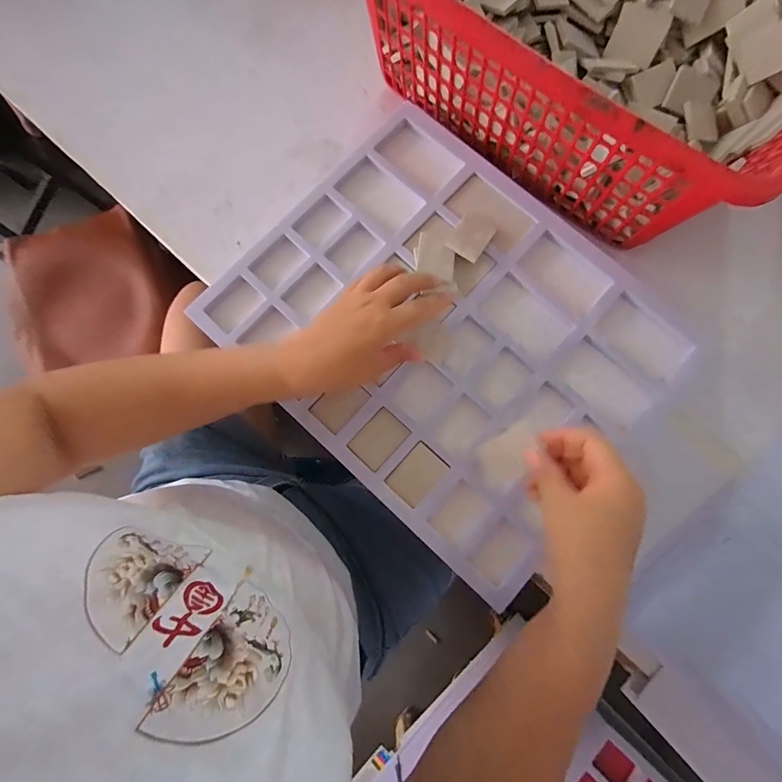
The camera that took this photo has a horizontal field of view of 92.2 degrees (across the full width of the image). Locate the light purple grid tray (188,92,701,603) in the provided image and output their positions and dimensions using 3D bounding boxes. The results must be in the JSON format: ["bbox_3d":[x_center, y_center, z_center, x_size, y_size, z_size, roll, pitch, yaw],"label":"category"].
[{"bbox_3d":[0.055,-0.065,0.386,0.414,0.026,0.334,43,81,9],"label":"light purple grid tray"}]

